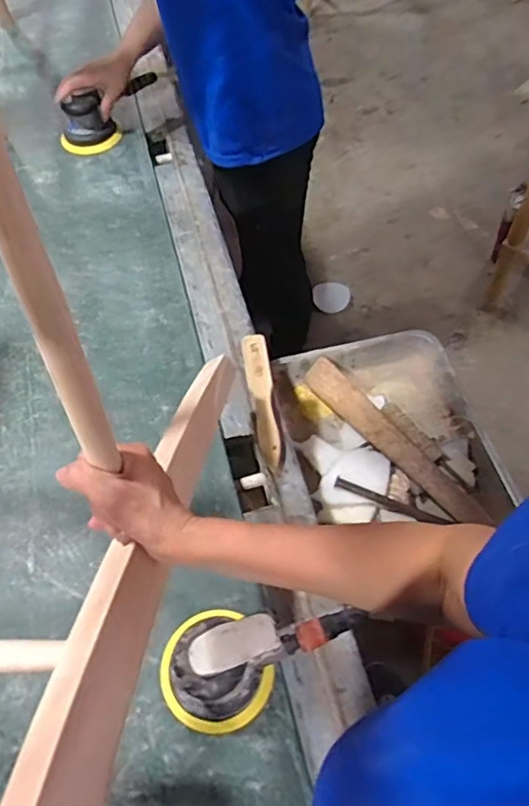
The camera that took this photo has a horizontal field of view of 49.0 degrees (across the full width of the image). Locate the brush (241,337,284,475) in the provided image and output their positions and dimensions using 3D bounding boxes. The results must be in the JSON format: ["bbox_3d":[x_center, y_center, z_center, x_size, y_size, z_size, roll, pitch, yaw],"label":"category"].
[{"bbox_3d":[-0.001,-0.003,0.778,0.034,0.038,0.190,-10,58,-2],"label":"brush"}]

